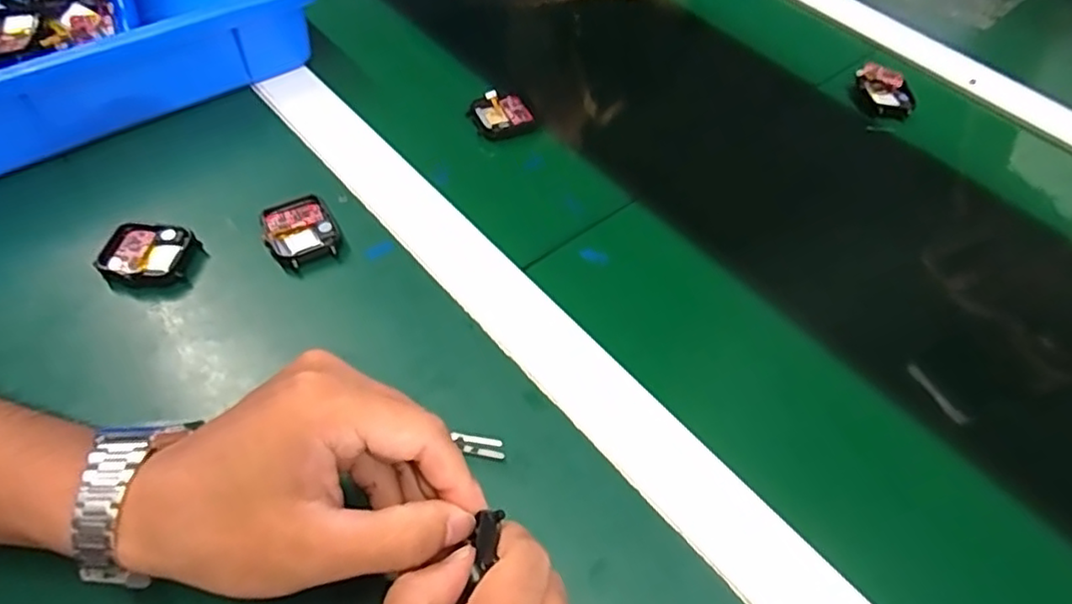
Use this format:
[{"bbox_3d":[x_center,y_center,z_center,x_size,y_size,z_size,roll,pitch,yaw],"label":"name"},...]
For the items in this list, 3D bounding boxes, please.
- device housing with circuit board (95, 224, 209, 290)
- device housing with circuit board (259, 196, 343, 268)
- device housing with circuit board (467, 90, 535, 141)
[{"bbox_3d":[-0.211,-0.025,0.363,0.048,0.015,0.036,0,54,-3],"label":"device housing with circuit board"},{"bbox_3d":[-0.133,-0.040,0.373,0.038,0.010,0.041,-24,59,-20],"label":"device housing with circuit board"},{"bbox_3d":[-0.024,-0.129,0.458,0.042,0.015,0.033,-21,58,-18],"label":"device housing with circuit board"}]

